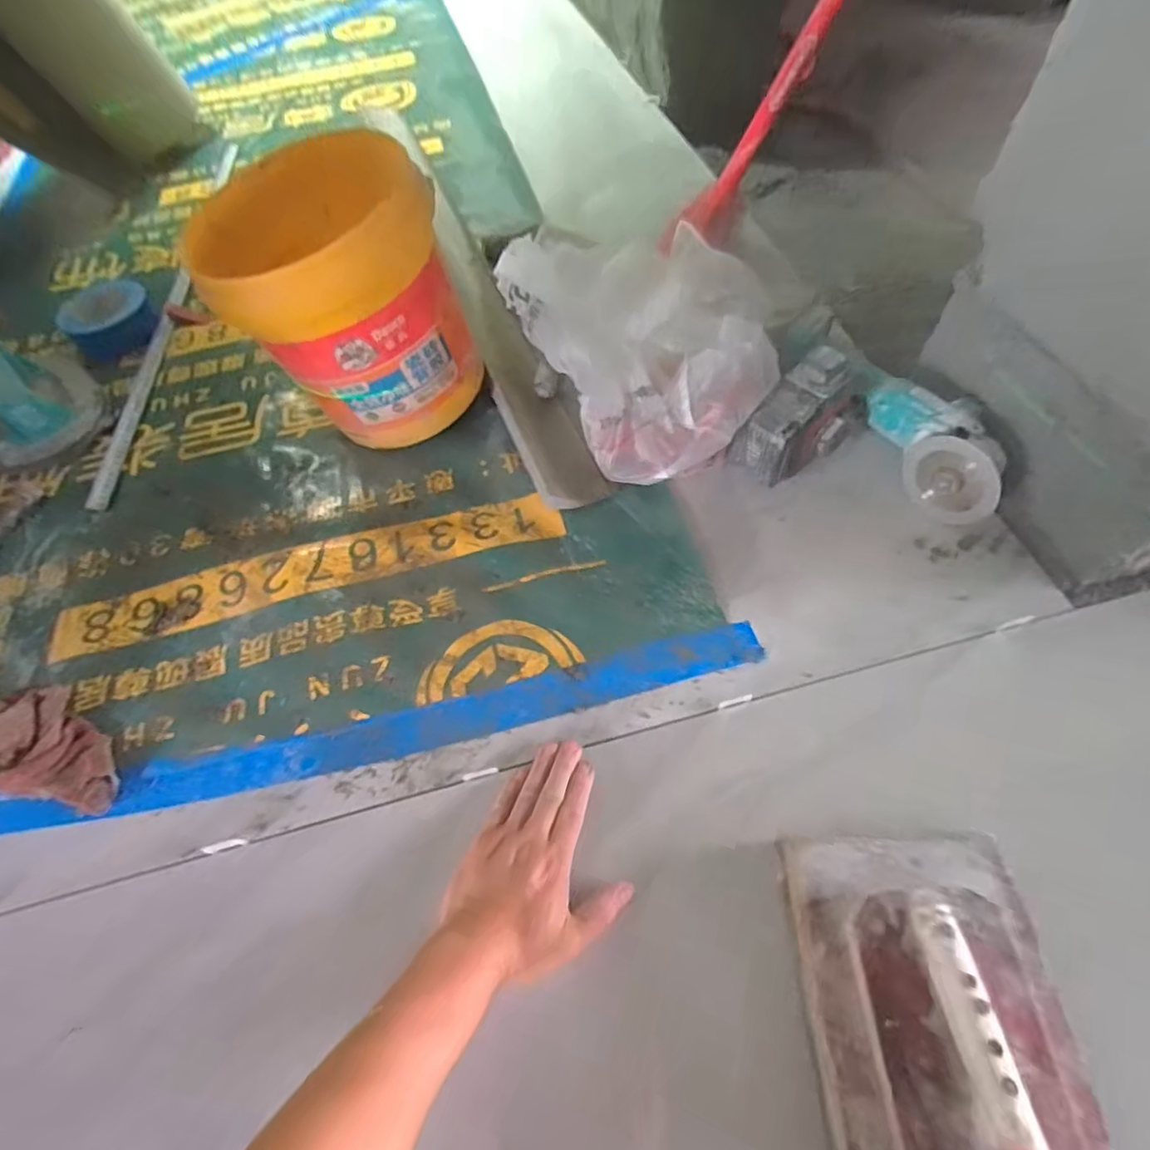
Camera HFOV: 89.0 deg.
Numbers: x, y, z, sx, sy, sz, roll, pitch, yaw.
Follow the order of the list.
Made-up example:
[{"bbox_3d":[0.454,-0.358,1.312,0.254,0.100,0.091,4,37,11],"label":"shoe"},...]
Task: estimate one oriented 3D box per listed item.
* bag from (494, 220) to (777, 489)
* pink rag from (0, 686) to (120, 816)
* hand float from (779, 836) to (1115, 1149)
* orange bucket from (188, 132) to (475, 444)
[{"bbox_3d":[0.083,-0.213,0.613,0.262,0.233,0.164,-11,58,-3],"label":"bag"},{"bbox_3d":[-0.492,0.158,0.541,0.152,0.036,0.106,1,60,5],"label":"pink rag"},{"bbox_3d":[0.236,0.342,0.334,0.161,0.080,0.365,-4,59,3],"label":"hand float"},{"bbox_3d":[-0.250,-0.311,0.681,0.215,0.276,0.235,-24,60,-9],"label":"orange bucket"}]

